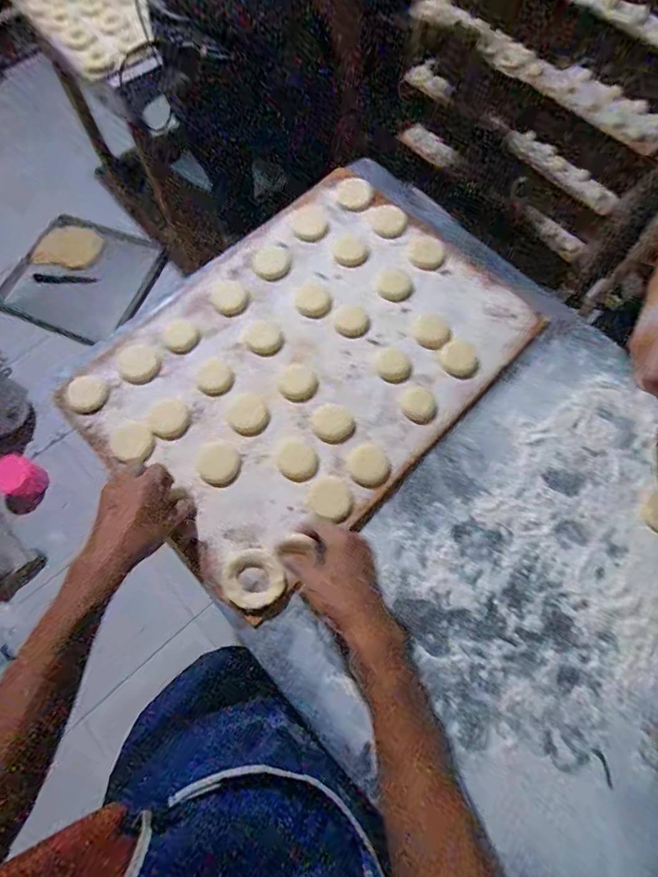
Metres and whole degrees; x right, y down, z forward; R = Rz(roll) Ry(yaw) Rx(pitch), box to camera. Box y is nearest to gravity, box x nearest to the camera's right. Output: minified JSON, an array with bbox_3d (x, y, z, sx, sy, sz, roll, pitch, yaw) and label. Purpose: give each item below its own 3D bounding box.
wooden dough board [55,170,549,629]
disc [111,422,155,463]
[{"bbox_3d":[-0.030,-0.110,0.598,0.554,0.018,0.407,-43,76,-13],"label":"wooden dough board"},{"bbox_3d":[-0.252,0.005,0.557,0.053,0.006,0.050,0,71,0],"label":"disc"}]

